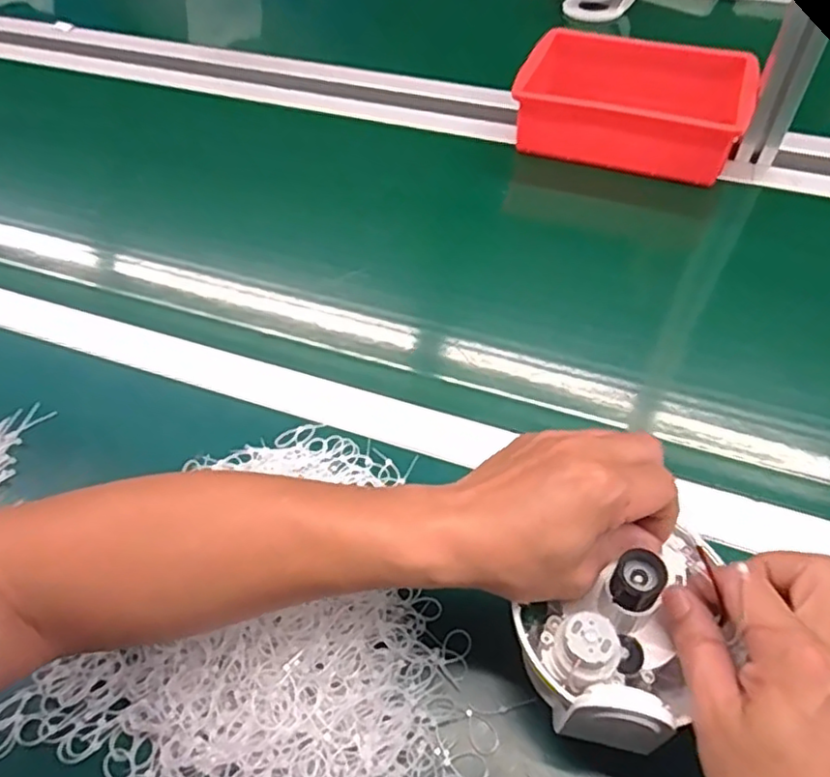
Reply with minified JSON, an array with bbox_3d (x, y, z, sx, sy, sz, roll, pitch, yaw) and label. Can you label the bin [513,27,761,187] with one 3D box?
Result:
[{"bbox_3d":[0.246,-0.326,0.723,0.233,0.069,0.158,18,55,17],"label":"bin"}]

